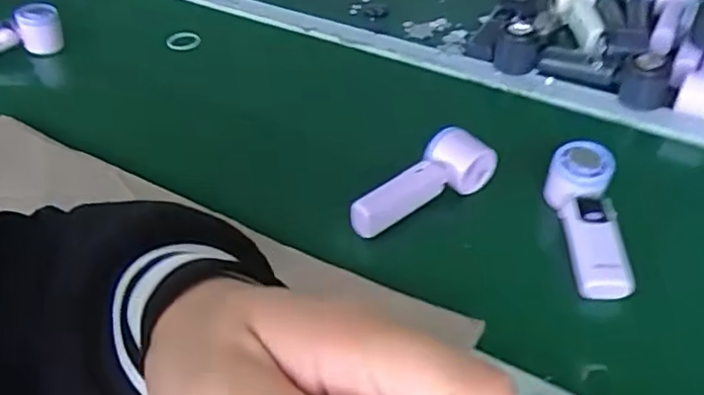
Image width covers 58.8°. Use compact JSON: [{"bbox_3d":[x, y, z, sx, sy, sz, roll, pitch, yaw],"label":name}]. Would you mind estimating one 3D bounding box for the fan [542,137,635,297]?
[{"bbox_3d":[0.229,0.023,0.603,0.055,0.050,0.168,0,55,2],"label":"fan"}]

